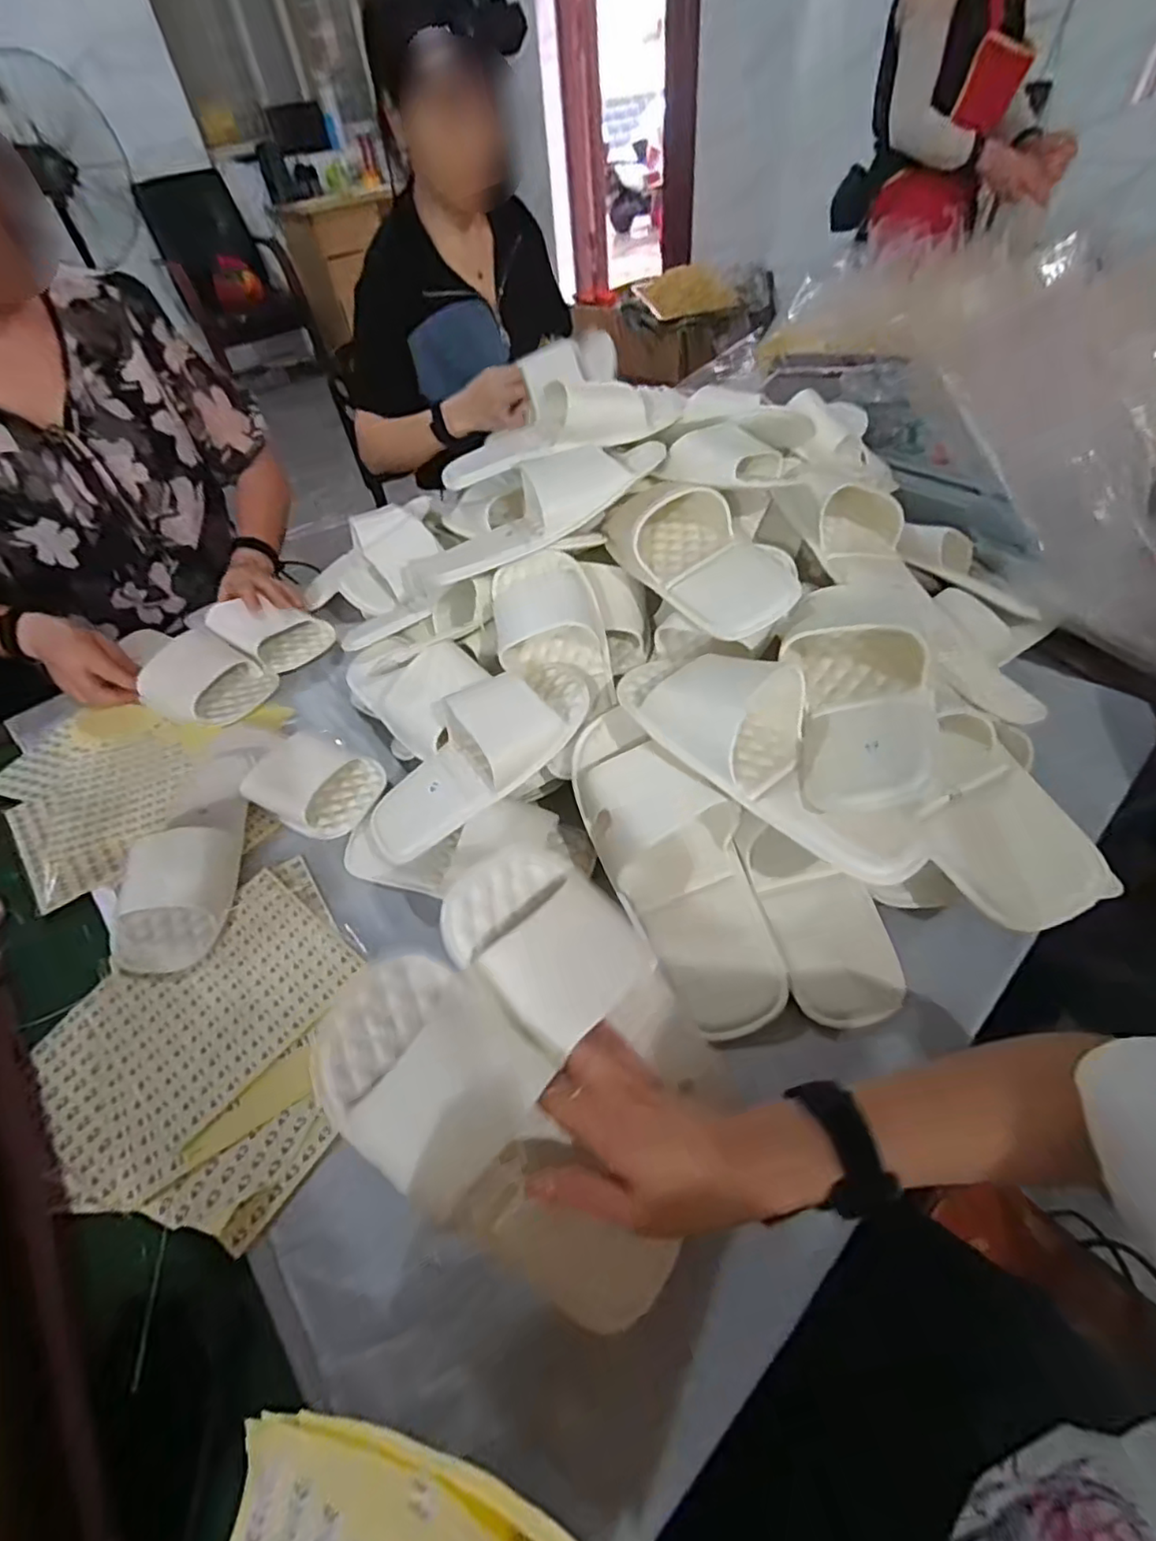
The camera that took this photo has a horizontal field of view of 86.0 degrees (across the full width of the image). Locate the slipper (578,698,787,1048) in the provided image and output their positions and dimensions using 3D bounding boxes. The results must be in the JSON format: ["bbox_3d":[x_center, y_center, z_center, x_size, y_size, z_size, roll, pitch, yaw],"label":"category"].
[{"bbox_3d":[0.080,0.068,0.491,0.100,0.064,0.262,-22,74,-13],"label":"slipper"}]

